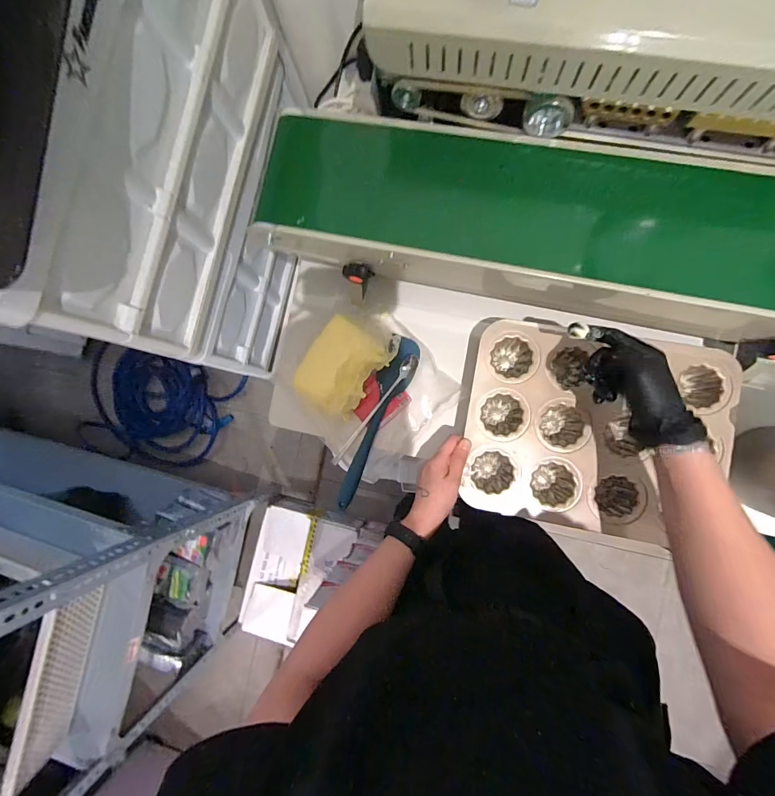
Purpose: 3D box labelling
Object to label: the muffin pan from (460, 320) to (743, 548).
[{"bbox_3d":[0.263,0.041,0.499,0.304,0.061,0.248,10,88,7],"label":"muffin pan"}]

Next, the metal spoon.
[{"bbox_3d":[-0.022,0.018,0.554,0.021,0.022,0.199,40,92,7],"label":"metal spoon"}]

